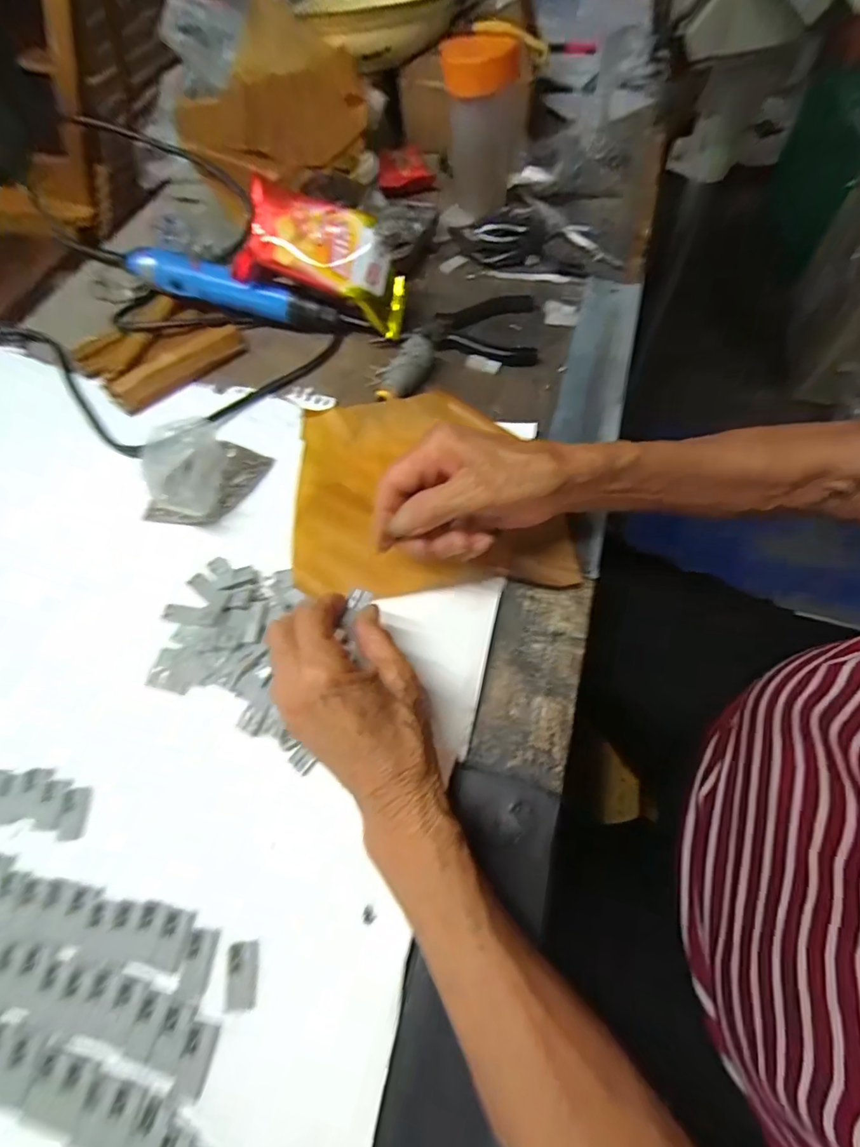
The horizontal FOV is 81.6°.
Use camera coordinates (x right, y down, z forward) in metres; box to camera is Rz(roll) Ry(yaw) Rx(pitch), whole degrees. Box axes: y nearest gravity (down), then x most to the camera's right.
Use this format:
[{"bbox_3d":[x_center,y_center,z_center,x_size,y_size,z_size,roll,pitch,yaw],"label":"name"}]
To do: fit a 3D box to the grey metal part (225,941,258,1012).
[{"bbox_3d":[-0.093,0.197,0.245,0.014,0.004,0.027,-9,60,-1],"label":"grey metal part"}]

